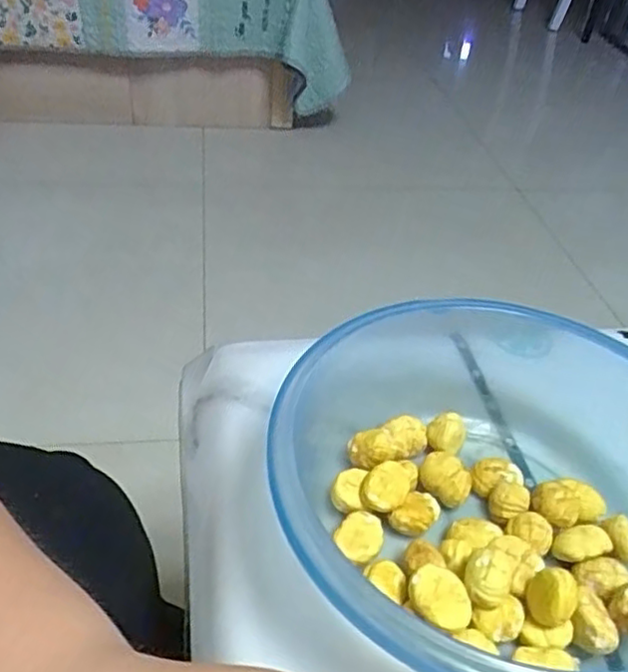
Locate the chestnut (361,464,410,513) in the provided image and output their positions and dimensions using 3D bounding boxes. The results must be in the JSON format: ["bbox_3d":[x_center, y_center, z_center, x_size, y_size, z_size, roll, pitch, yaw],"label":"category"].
[{"bbox_3d":[0.038,0.078,0.341,0.022,0.010,0.026,21,42,18],"label":"chestnut"}]

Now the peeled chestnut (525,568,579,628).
[{"bbox_3d":[0.106,0.116,0.294,0.021,0.018,0.018,32,47,28],"label":"peeled chestnut"}]

